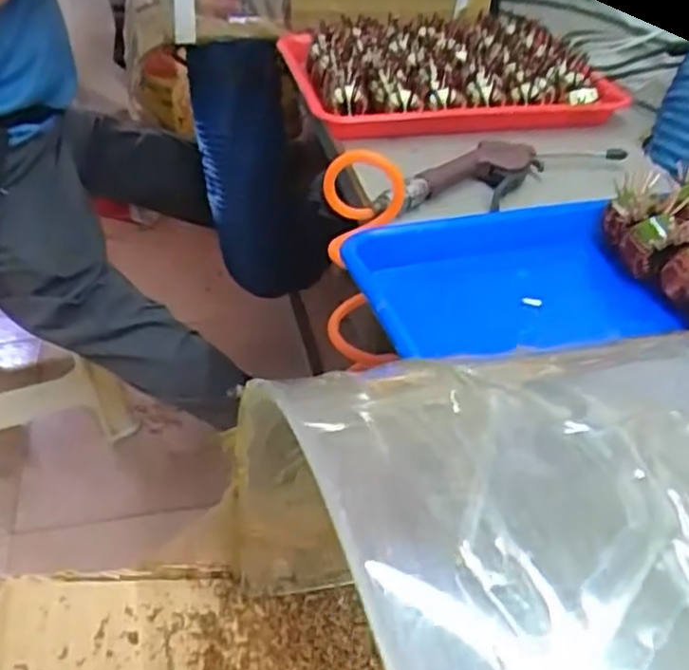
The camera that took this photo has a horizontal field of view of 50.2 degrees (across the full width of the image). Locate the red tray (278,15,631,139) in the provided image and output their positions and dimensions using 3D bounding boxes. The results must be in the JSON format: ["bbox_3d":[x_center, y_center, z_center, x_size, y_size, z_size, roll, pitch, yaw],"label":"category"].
[{"bbox_3d":[0.109,-0.309,0.834,0.321,0.047,0.266,-9,39,-13],"label":"red tray"}]

